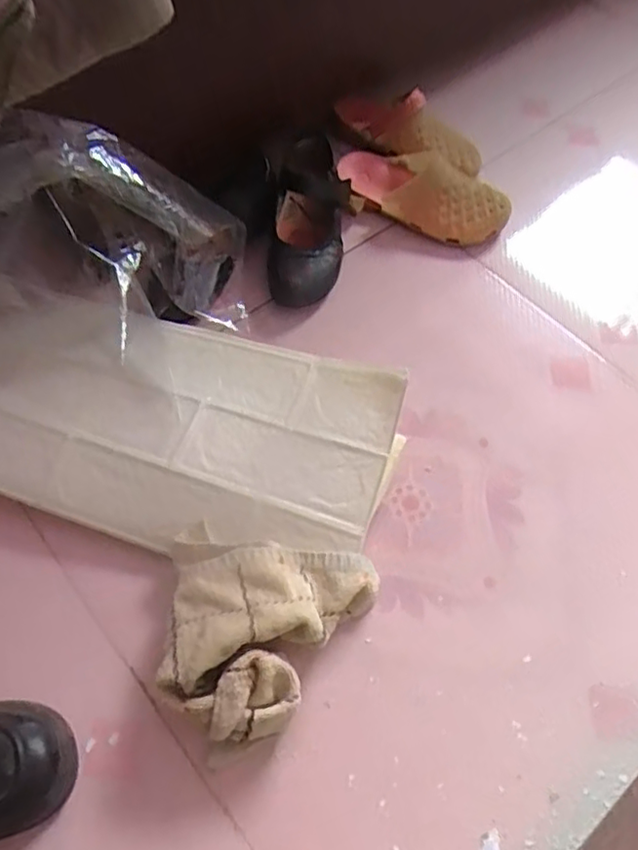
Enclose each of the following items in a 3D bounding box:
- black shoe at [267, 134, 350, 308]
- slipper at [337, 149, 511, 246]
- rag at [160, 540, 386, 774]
[{"bbox_3d":[-0.013,-0.265,0.798,0.091,0.074,0.236,5,61,0],"label":"black shoe"},{"bbox_3d":[0.133,-0.303,0.840,0.228,0.055,0.099,23,63,11],"label":"slipper"},{"bbox_3d":[-0.051,0.166,0.558,0.146,0.078,0.200,40,67,18],"label":"rag"}]

